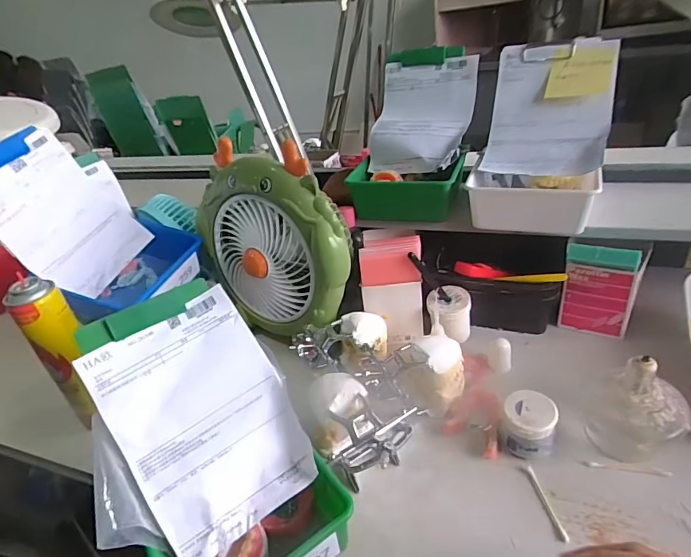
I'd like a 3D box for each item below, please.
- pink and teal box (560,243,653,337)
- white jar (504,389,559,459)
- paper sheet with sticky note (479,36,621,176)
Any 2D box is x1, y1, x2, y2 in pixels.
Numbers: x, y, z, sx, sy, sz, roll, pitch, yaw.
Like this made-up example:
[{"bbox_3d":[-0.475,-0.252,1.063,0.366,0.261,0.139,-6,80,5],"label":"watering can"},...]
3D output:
[{"bbox_3d":[0.324,0.012,0.572,0.084,0.138,0.026,10,37,28],"label":"pink and teal box"},{"bbox_3d":[0.194,0.153,0.468,0.053,0.047,0.056,5,37,23],"label":"white jar"},{"bbox_3d":[0.257,-0.214,0.564,0.143,0.025,0.180,8,84,33],"label":"paper sheet with sticky note"}]

